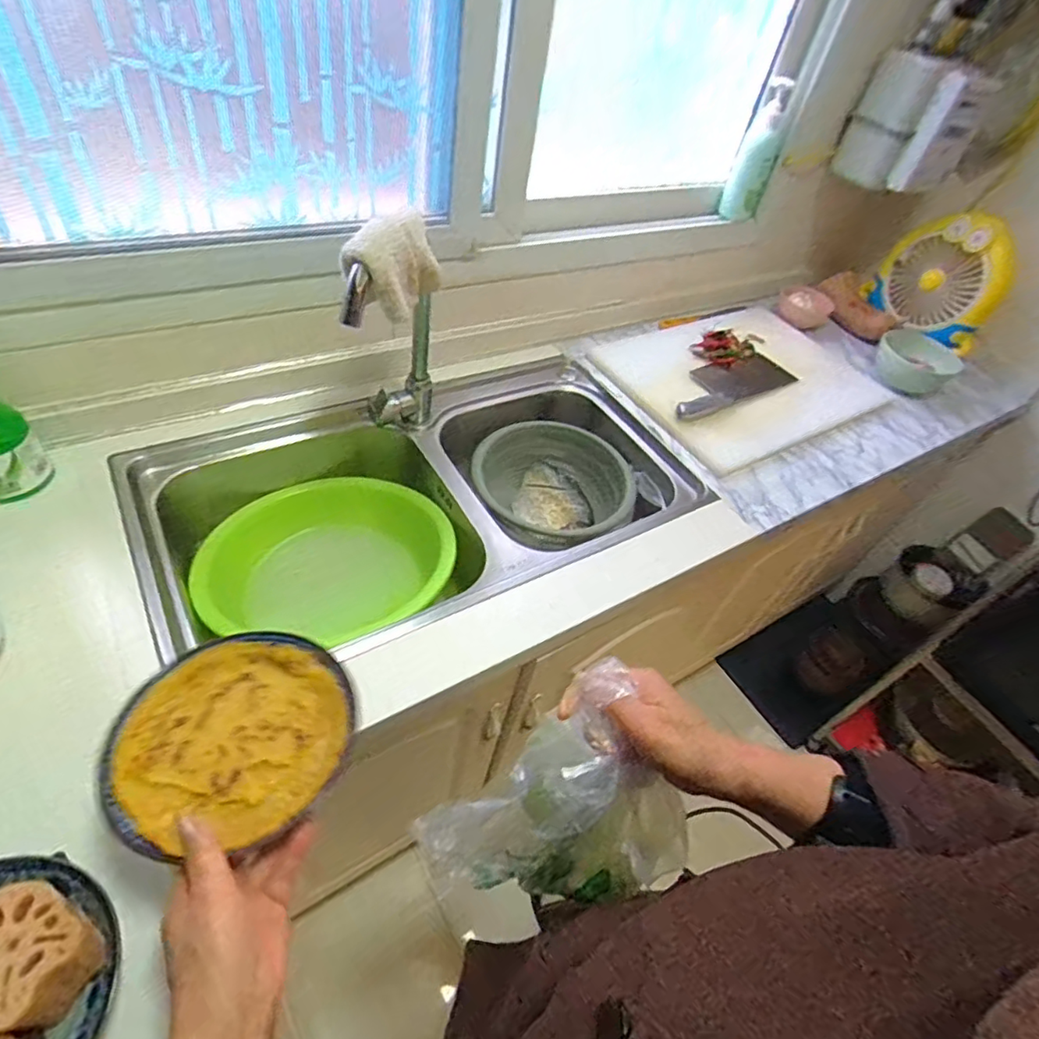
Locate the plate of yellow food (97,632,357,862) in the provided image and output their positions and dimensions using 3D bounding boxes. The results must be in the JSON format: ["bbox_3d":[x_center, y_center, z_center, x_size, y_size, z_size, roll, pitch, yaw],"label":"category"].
[{"bbox_3d":[-0.215,0.160,0.434,0.163,0.027,0.162,3,50,-4],"label":"plate of yellow food"}]

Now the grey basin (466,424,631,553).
[{"bbox_3d":[0.058,-0.049,0.963,0.238,0.100,0.238,3,50,-4],"label":"grey basin"}]

